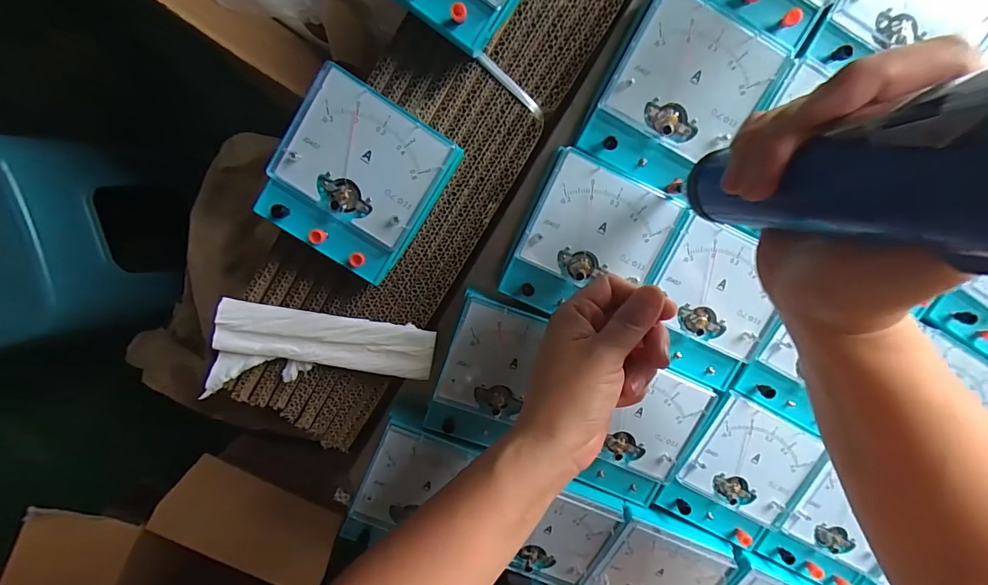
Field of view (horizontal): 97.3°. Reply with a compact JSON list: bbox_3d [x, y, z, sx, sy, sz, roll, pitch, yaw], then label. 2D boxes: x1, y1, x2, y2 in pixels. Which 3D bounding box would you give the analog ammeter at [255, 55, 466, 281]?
[{"bbox_3d":[-0.095,-0.078,0.307,0.103,0.039,0.113,32,97,-7],"label":"analog ammeter"}]

